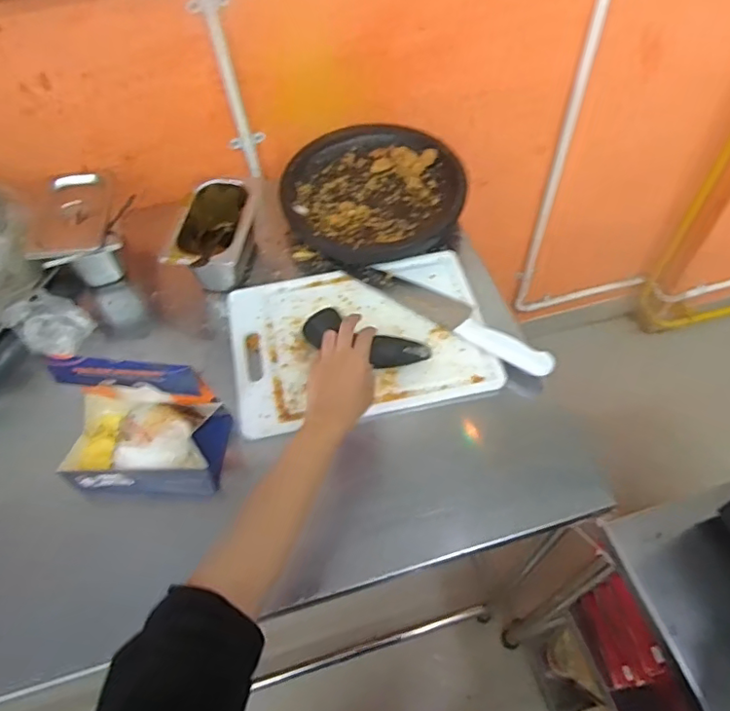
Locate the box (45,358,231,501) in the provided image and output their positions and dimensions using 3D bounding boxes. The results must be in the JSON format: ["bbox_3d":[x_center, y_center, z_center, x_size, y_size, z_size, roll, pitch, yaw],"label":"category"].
[{"bbox_3d":[-0.267,0.080,0.663,0.176,0.147,0.113,0,56,3],"label":"box"}]

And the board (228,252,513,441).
[{"bbox_3d":[-0.010,-0.028,0.797,0.343,0.024,0.249,-10,57,-5],"label":"board"}]

